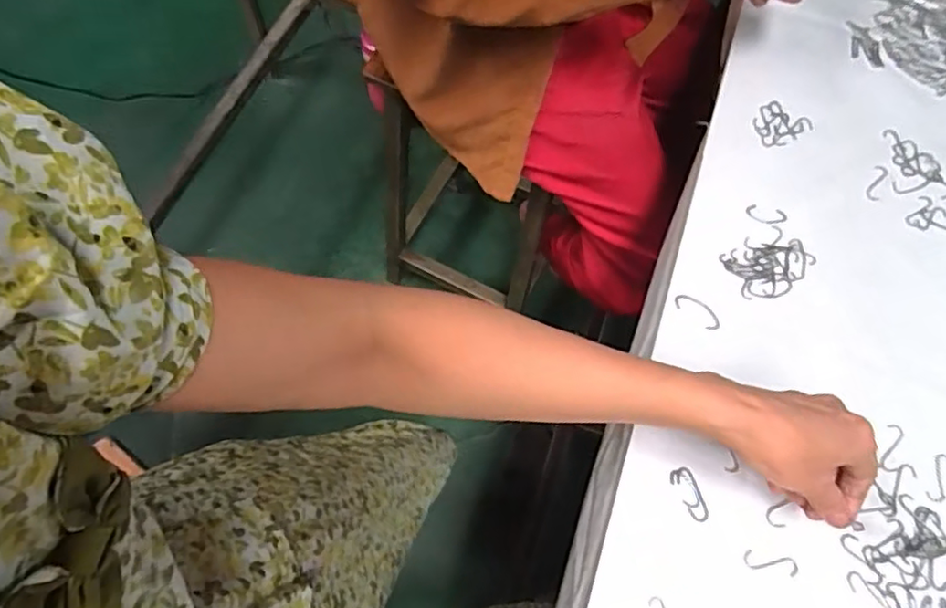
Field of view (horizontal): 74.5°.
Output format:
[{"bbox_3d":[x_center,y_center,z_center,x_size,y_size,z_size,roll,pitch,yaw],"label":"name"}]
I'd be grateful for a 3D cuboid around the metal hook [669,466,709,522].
[{"bbox_3d":[0.159,0.139,0.453,0.017,0.004,0.039,-23,69,-13],"label":"metal hook"}]

